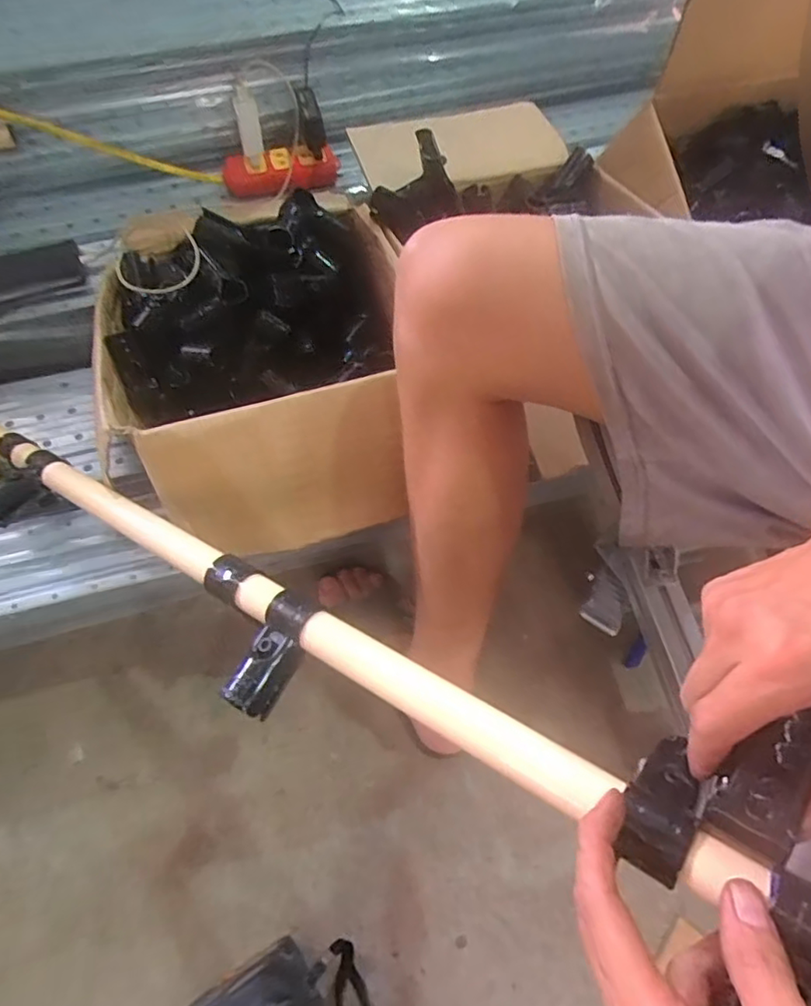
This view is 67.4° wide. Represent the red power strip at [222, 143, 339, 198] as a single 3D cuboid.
[{"bbox_3d":[-0.181,-0.478,0.875,0.159,0.053,0.057,-21,69,-12],"label":"red power strip"}]

